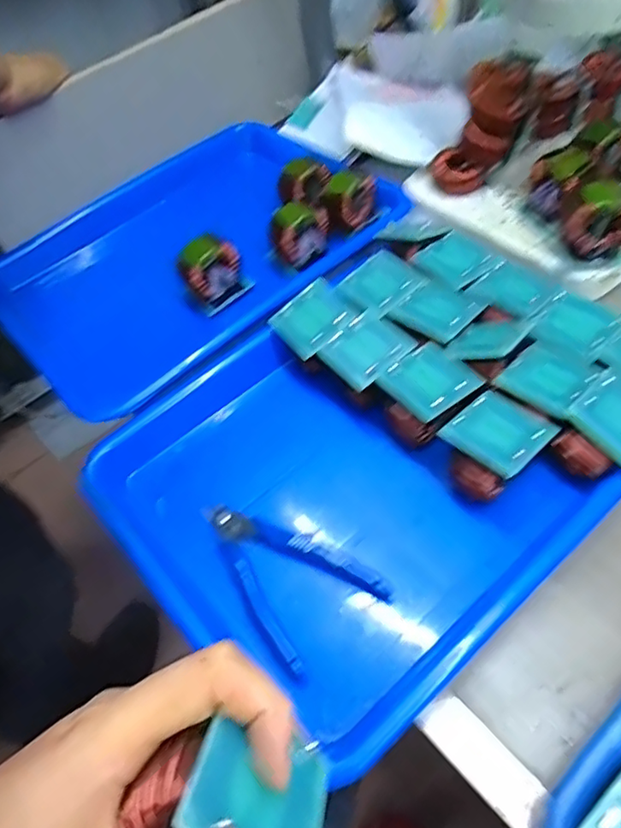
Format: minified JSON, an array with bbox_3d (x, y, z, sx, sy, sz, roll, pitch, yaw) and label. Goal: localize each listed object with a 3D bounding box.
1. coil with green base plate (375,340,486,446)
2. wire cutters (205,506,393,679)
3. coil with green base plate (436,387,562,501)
[{"bbox_3d":[0.075,-0.007,0.375,0.049,0.049,0.050,-37,56,-17],"label":"coil with green base plate"},{"bbox_3d":[-0.016,0.084,0.342,0.065,0.017,0.110,-36,56,-16],"label":"wire cutters"},{"bbox_3d":[0.106,0.023,0.343,0.053,0.050,0.047,-39,57,-19],"label":"coil with green base plate"}]

